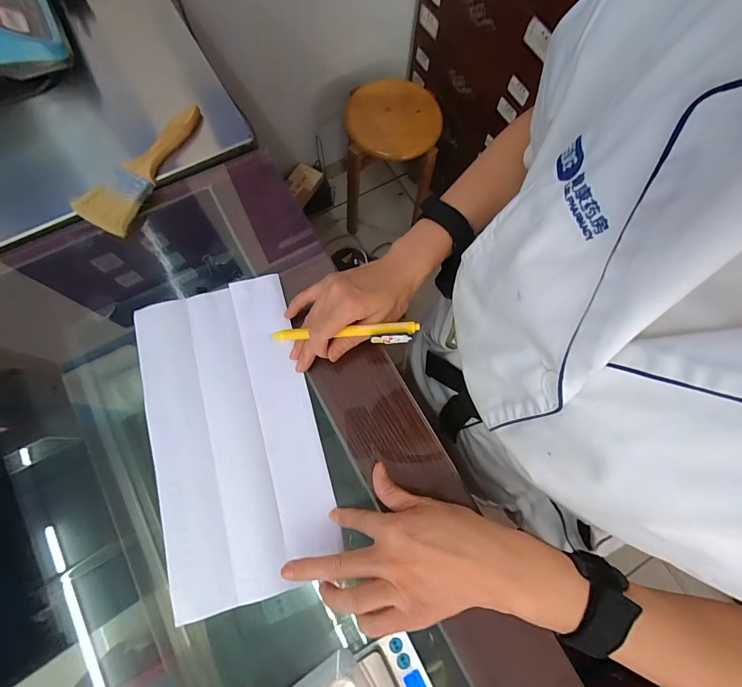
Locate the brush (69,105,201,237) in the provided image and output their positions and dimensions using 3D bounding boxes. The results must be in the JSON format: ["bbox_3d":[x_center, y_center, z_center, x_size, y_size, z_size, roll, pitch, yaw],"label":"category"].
[{"bbox_3d":[-0.260,-0.207,0.418,0.051,0.021,0.175,24,75,5],"label":"brush"}]

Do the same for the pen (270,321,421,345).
[{"bbox_3d":[-0.025,-0.008,0.338,0.136,0.010,0.020,-2,74,8],"label":"pen"}]

